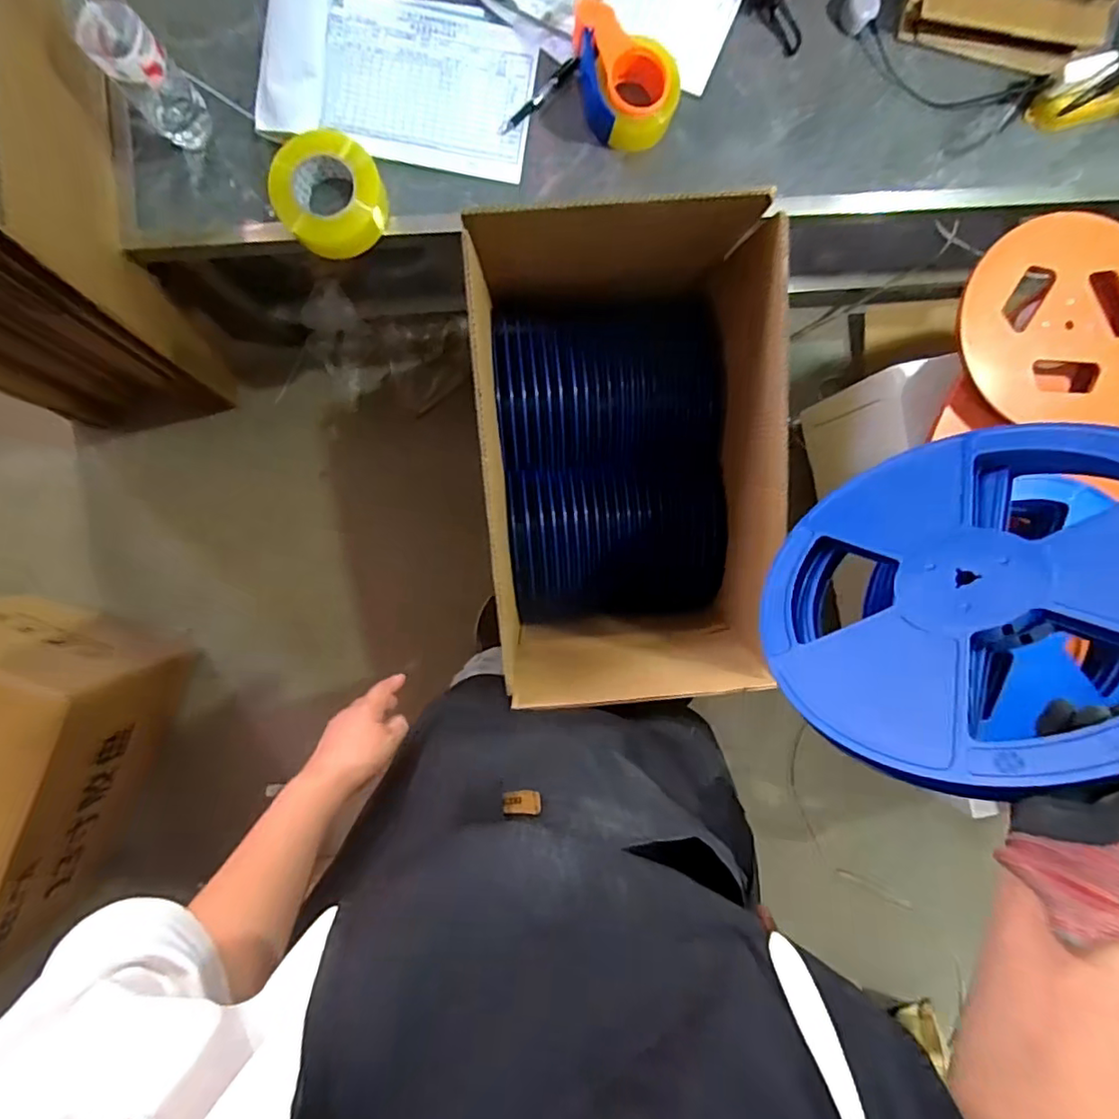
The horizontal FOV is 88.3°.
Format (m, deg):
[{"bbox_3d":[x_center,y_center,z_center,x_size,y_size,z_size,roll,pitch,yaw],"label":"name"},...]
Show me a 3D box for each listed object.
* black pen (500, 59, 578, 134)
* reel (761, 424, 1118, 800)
[{"bbox_3d":[-0.026,-0.621,0.773,0.138,0.011,0.013,-42,92,0],"label":"black pen"},{"bbox_3d":[0.325,0.027,0.446,0.037,0.313,0.309,45,57,-31],"label":"reel"}]

